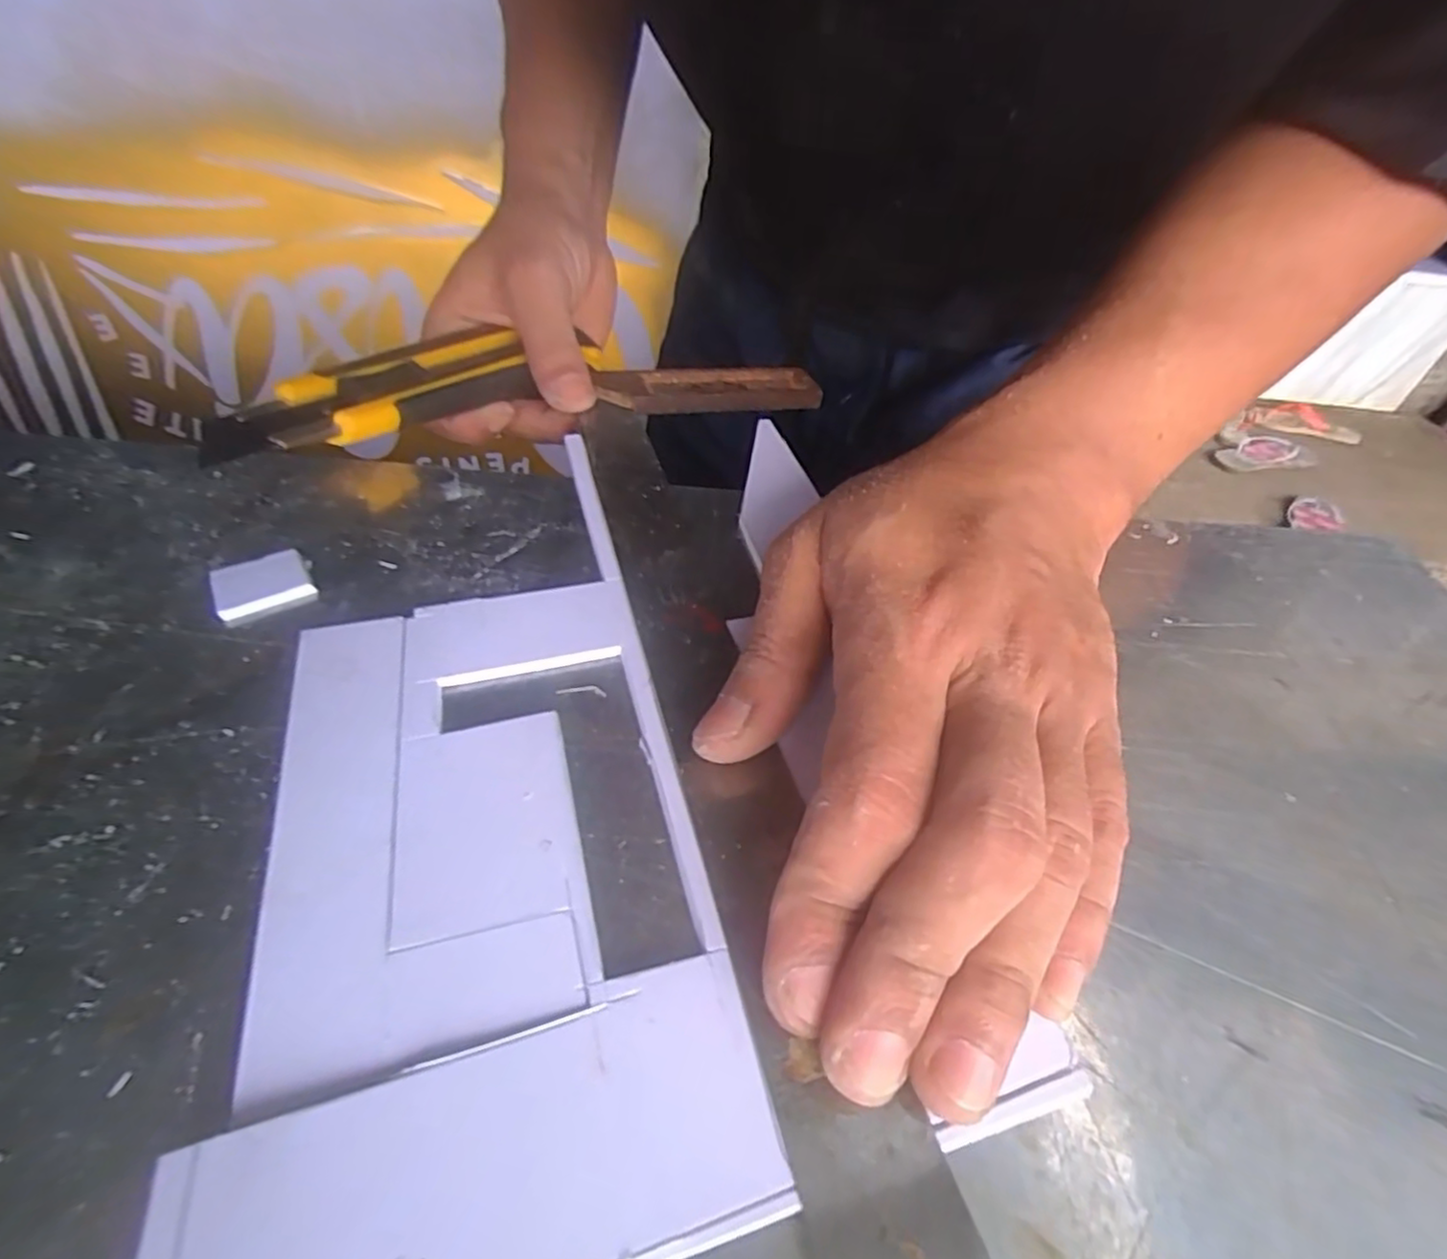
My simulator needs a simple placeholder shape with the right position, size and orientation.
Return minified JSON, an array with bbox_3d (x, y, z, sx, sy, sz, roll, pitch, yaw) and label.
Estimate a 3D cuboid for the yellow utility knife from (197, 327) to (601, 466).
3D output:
[{"bbox_3d":[-0.113,-0.094,0.253,0.027,0.018,0.159,29,43,20],"label":"yellow utility knife"}]

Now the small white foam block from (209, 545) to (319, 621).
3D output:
[{"bbox_3d":[-0.133,-0.013,0.191,0.023,0.004,0.021,-26,54,-29],"label":"small white foam block"}]

